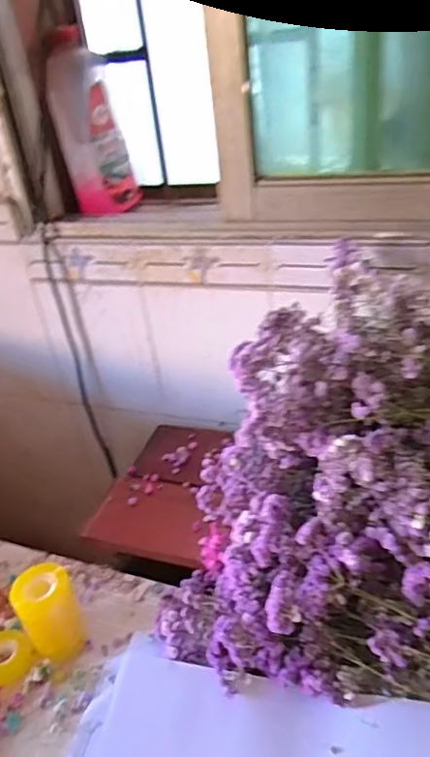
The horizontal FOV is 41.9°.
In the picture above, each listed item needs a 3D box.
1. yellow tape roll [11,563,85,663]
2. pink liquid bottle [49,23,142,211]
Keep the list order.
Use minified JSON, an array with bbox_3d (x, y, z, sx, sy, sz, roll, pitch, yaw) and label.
[{"bbox_3d":[-0.175,0.254,0.599,0.056,0.101,0.048,-25,36,-26],"label":"yellow tape roll"},{"bbox_3d":[-0.203,-0.415,0.925,0.106,0.265,0.071,-11,32,-5],"label":"pink liquid bottle"}]

